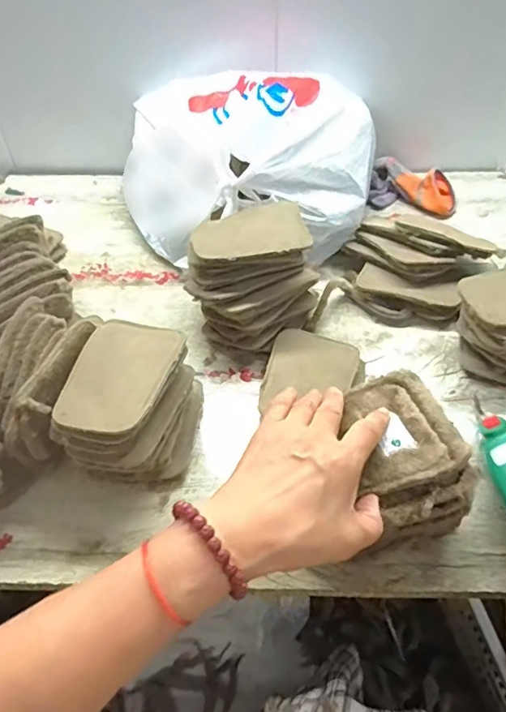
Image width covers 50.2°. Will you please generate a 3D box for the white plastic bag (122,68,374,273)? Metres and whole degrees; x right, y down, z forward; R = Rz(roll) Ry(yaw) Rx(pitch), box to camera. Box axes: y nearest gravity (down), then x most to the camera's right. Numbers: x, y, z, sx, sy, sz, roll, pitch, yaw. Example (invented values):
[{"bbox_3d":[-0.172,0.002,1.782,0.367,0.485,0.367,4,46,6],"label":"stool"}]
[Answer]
[{"bbox_3d":[-0.019,-0.226,0.658,0.305,0.177,0.197,8,49,8],"label":"white plastic bag"}]

